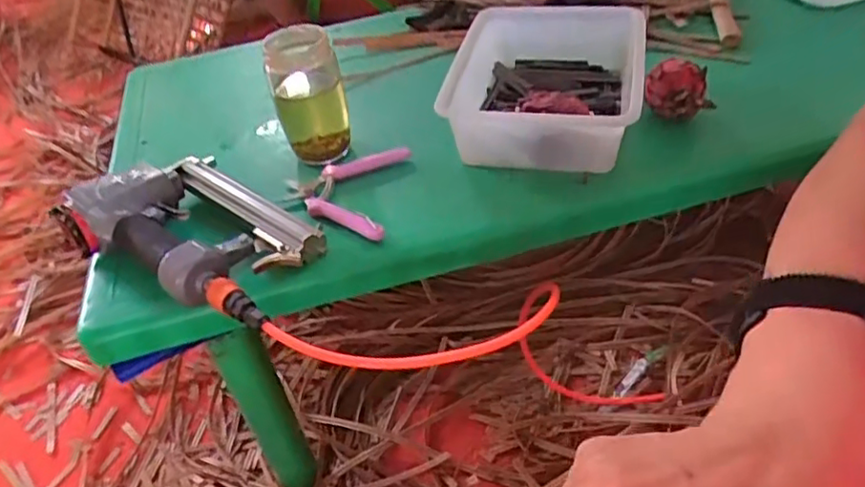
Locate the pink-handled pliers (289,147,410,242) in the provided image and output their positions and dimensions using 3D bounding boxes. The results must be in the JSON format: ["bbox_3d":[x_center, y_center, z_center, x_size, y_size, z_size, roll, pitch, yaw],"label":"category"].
[{"bbox_3d":[-0.098,-0.059,0.688,0.125,0.025,0.130,4,42,13],"label":"pink-handled pliers"}]

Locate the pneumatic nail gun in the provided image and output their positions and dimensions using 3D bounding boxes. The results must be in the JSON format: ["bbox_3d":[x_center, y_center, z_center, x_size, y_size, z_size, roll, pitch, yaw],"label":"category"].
[{"bbox_3d":[-0.218,-0.022,0.621,0.257,0.052,0.156,19,47,27],"label":"pneumatic nail gun"}]

